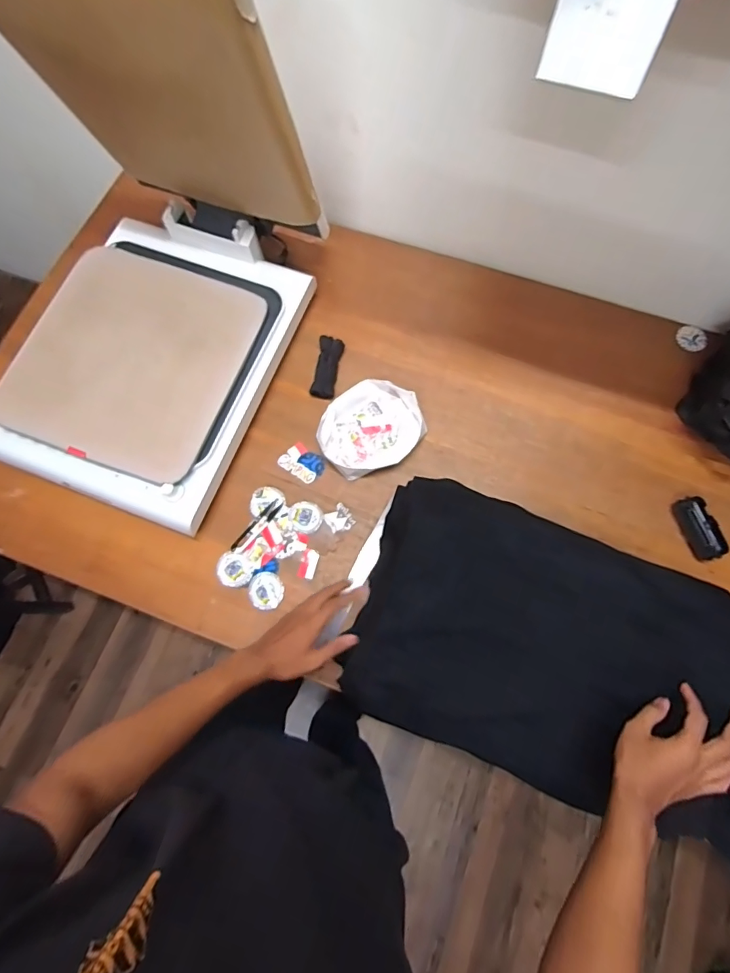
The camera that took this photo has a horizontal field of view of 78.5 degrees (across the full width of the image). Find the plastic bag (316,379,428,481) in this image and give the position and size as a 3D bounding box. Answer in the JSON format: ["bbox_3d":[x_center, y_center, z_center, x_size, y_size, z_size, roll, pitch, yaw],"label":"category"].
[{"bbox_3d":[0.010,-0.111,0.848,0.198,0.047,0.167,-30,75,-8],"label":"plastic bag"}]

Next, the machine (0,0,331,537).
[{"bbox_3d":[-0.387,-0.335,0.635,0.424,0.502,0.624,20,75,5],"label":"machine"}]

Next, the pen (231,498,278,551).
[{"bbox_3d":[-0.202,0.069,0.819,0.013,0.004,0.120,37,77,11],"label":"pen"}]

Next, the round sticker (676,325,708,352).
[{"bbox_3d":[0.665,-0.301,0.908,0.049,0.007,0.060,-43,62,0],"label":"round sticker"}]

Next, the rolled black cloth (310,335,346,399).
[{"bbox_3d":[-0.075,-0.233,0.889,0.044,0.034,0.135,9,73,4],"label":"rolled black cloth"}]

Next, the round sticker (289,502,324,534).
[{"bbox_3d":[-0.108,0.056,0.819,0.060,0.005,0.056,0,73,1],"label":"round sticker"}]

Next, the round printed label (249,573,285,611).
[{"bbox_3d":[-0.174,0.183,0.785,0.064,0.004,0.061,0,73,1],"label":"round printed label"}]

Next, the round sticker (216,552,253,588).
[{"bbox_3d":[-0.233,0.150,0.797,0.066,0.004,0.056,21,74,7],"label":"round sticker"}]

